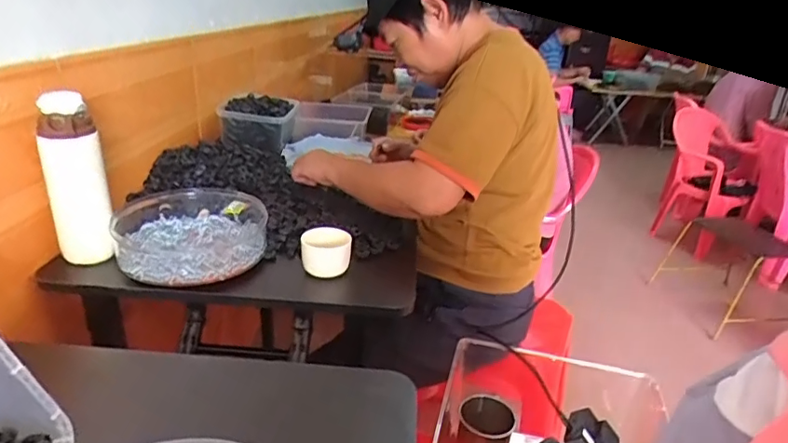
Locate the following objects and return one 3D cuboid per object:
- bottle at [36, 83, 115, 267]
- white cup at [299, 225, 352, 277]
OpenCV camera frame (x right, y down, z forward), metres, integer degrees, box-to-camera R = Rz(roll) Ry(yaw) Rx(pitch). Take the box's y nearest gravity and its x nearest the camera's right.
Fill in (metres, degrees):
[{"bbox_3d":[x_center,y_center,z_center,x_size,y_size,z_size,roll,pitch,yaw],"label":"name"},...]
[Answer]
[{"bbox_3d":[-0.404,-0.049,0.668,0.067,0.211,0.054,-11,28,-32],"label":"bottle"},{"bbox_3d":[-0.096,0.043,0.726,0.057,0.056,0.053,4,23,-2],"label":"white cup"}]

